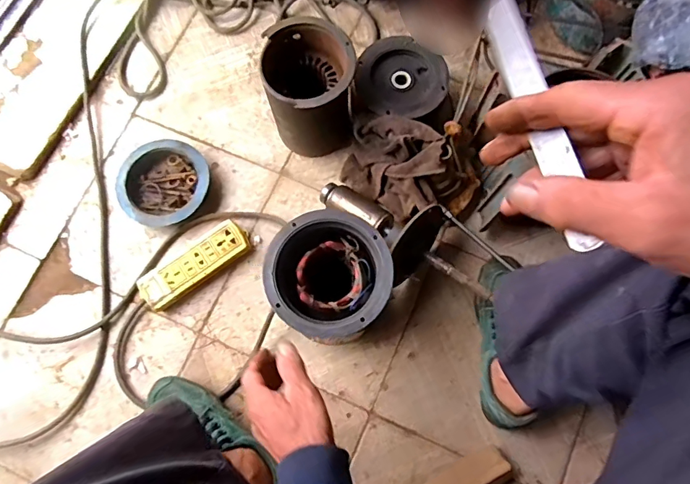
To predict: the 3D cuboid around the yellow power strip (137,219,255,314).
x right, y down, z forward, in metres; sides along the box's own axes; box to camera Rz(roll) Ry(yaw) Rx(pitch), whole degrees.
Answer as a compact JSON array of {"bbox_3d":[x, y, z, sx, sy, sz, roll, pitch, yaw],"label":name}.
[{"bbox_3d":[-0.247,0.037,0.758,0.187,0.030,0.066,-37,80,-10],"label":"yellow power strip"}]

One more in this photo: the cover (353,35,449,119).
[{"bbox_3d":[0.091,-0.263,0.726,0.138,0.021,0.144,35,79,9],"label":"cover"}]

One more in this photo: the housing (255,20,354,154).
[{"bbox_3d":[-0.054,-0.232,0.740,0.124,0.196,0.136,0,76,1],"label":"housing"}]

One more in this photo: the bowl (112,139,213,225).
[{"bbox_3d":[-0.312,-0.103,0.796,0.155,0.038,0.158,0,76,-2],"label":"bowl"}]

